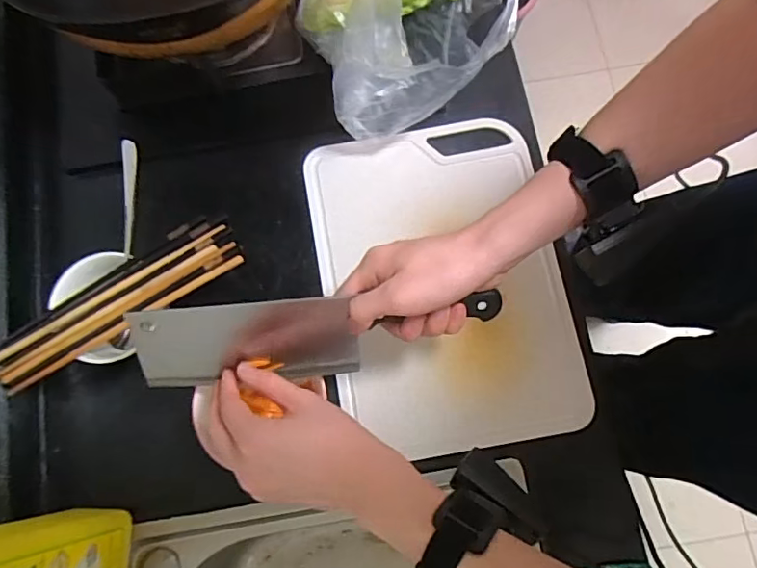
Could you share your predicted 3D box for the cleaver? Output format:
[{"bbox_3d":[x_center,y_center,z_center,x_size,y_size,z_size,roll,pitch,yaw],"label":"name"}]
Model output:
[{"bbox_3d":[-0.049,0.044,0.433,0.279,0.020,0.073,-5,119,-5],"label":"cleaver"}]

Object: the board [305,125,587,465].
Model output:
[{"bbox_3d":[0.066,-0.005,0.553,0.238,0.017,0.330,-10,75,-5],"label":"board"}]

